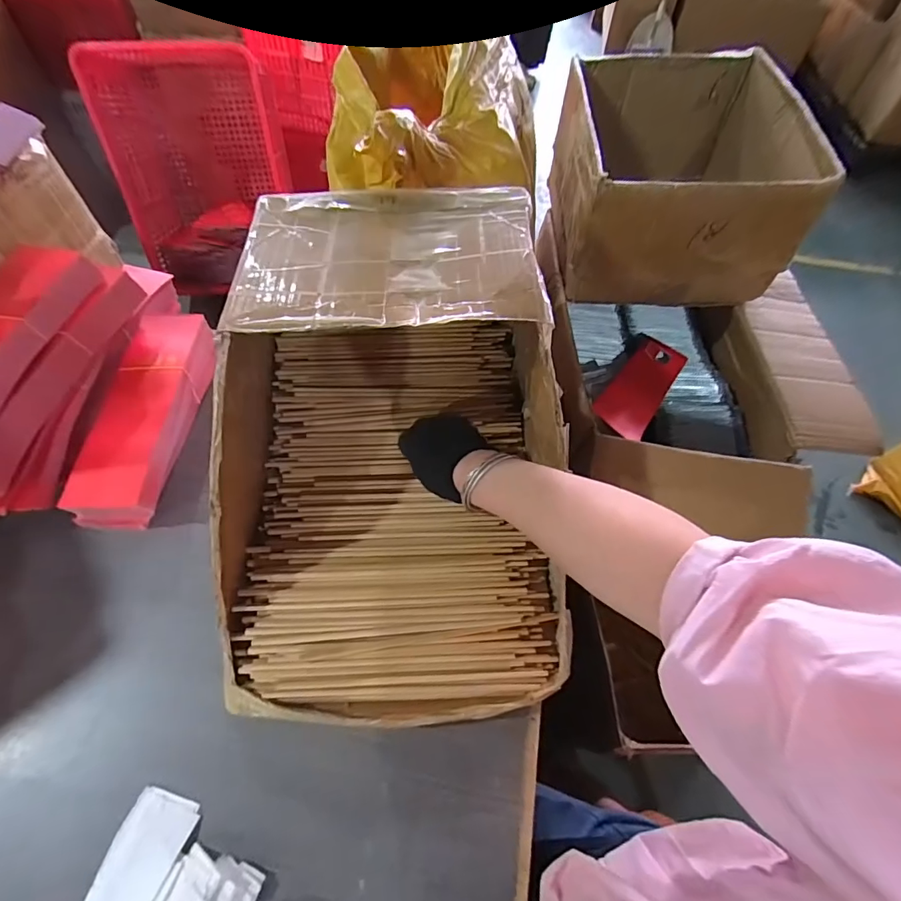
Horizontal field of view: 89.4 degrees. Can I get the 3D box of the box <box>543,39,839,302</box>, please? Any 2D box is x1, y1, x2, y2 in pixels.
[{"bbox_3d":[0.323,-0.416,0.694,0.296,0.197,0.368,3,59,-2],"label":"box"}]

